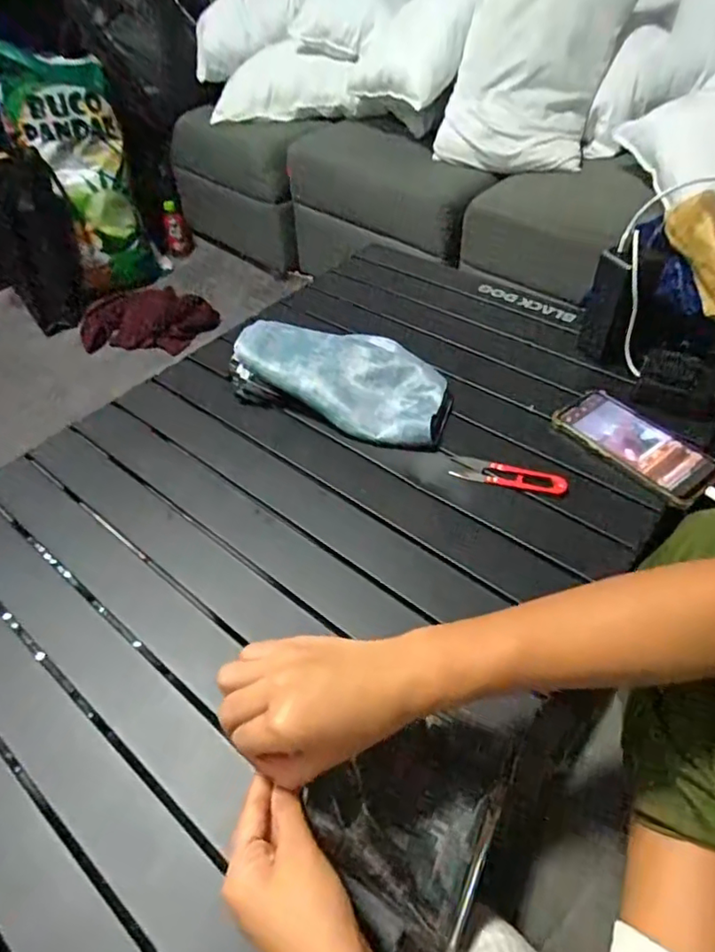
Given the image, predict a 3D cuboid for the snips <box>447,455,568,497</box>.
[{"bbox_3d":[0.159,-0.002,0.601,0.116,0.011,0.030,14,51,15],"label":"snips"}]

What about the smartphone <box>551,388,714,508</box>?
[{"bbox_3d":[0.300,-0.036,0.618,0.084,0.015,0.168,-34,55,-24],"label":"smartphone"}]

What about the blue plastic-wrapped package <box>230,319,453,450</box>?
[{"bbox_3d":[-0.020,-0.119,0.683,0.271,0.056,0.132,17,51,18],"label":"blue plastic-wrapped package"}]

